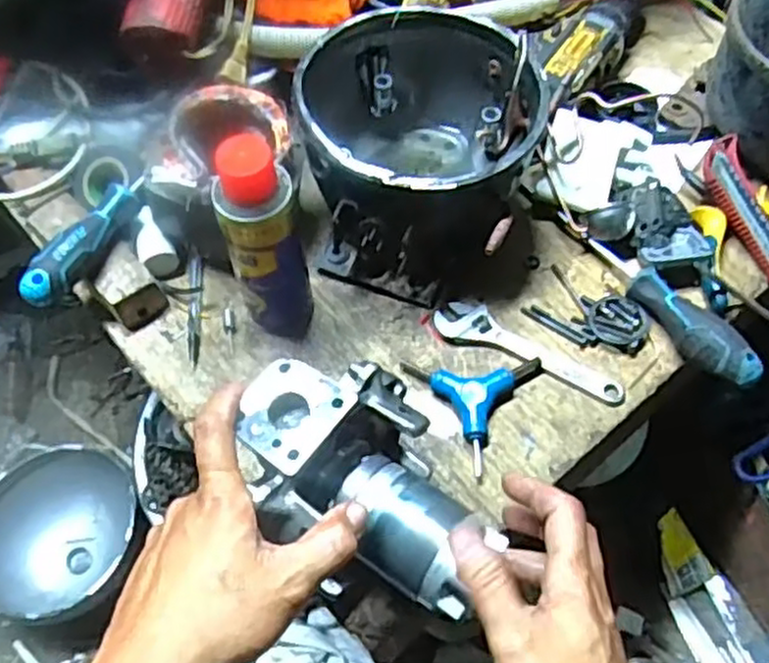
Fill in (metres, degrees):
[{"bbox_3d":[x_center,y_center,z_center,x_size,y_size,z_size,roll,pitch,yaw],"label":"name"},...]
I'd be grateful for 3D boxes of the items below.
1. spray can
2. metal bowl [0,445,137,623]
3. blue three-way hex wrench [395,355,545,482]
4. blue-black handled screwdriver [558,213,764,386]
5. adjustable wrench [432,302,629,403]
[{"bbox_3d":[-0.080,-0.055,0.513,0.048,0.170,0.041,-10,59,-5],"label":"spray can"},{"bbox_3d":[-0.351,0.211,0.801,0.137,0.080,0.171,4,59,3],"label":"metal bowl"},{"bbox_3d":[0.063,0.057,0.533,0.099,0.013,0.087,1,59,2],"label":"blue three-way hex wrench"},{"bbox_3d":[0.209,-0.030,0.571,0.039,0.033,0.184,-26,62,-14],"label":"blue-black handled screwdriver"},{"bbox_3d":[0.108,0.013,0.562,0.147,0.010,0.038,25,62,15],"label":"adjustable wrench"}]

